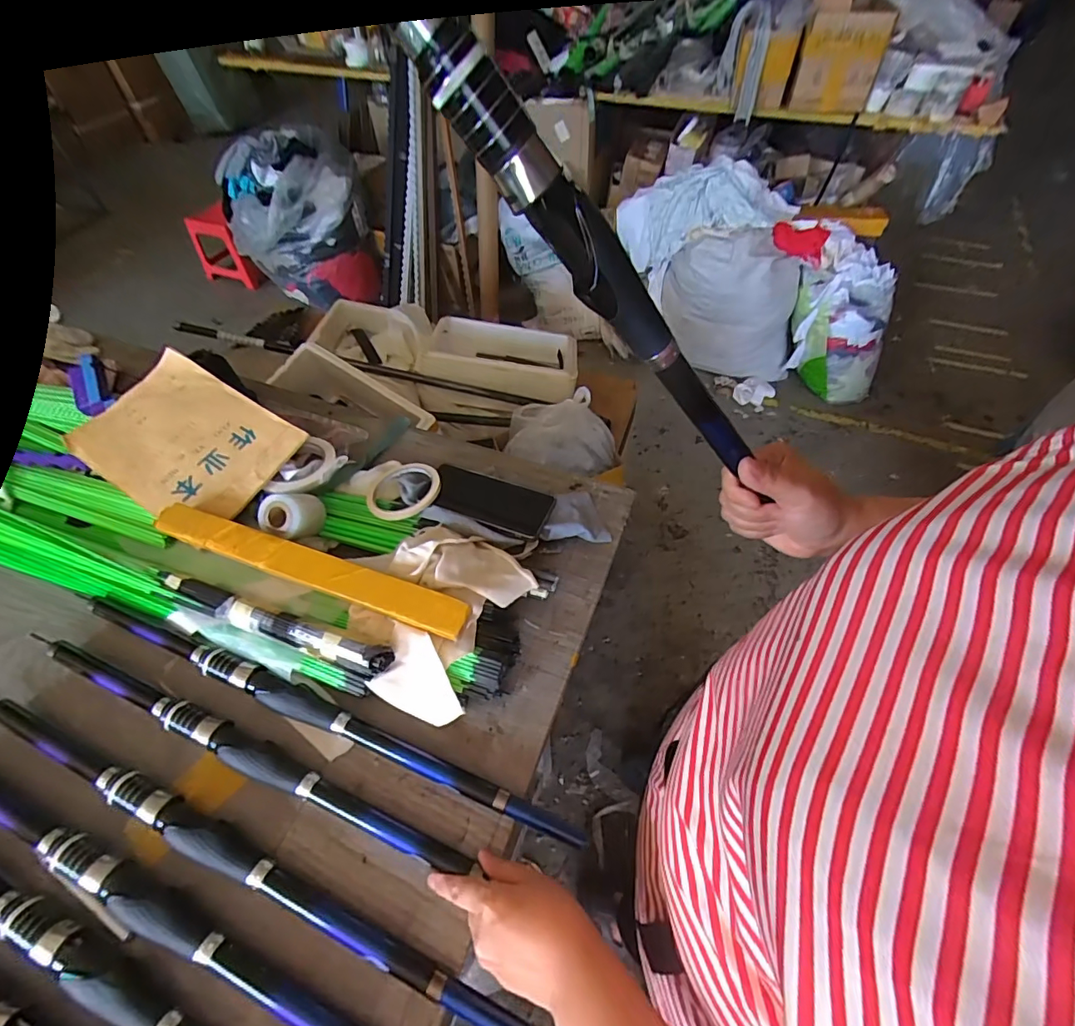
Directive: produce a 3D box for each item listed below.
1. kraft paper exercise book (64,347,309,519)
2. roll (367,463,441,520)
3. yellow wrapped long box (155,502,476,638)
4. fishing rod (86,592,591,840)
[{"bbox_3d":[-0.446,-0.091,0.644,0.251,0.024,0.182,30,67,13],"label":"kraft paper exercise book"},{"bbox_3d":[-0.168,-0.032,0.635,0.097,0.012,0.094,-10,48,11],"label":"roll"},{"bbox_3d":[-0.252,0.056,0.538,0.391,0.033,0.039,17,56,13],"label":"yellow wrapped long box"},{"bbox_3d":[-0.225,0.191,0.493,0.562,0.023,0.031,18,56,15],"label":"fishing rod"}]

